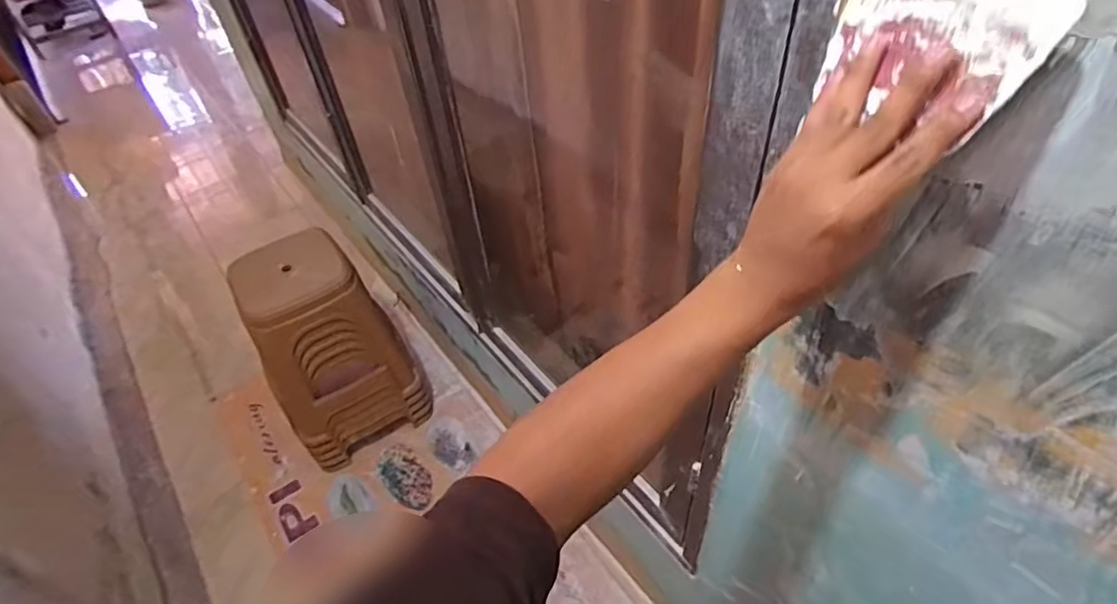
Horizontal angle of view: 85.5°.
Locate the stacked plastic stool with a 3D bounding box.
[{"bbox_3d":[-0.625,0.132,1.686,0.377,0.587,0.289,-28,51,-19],"label":"stacked plastic stool"}]

